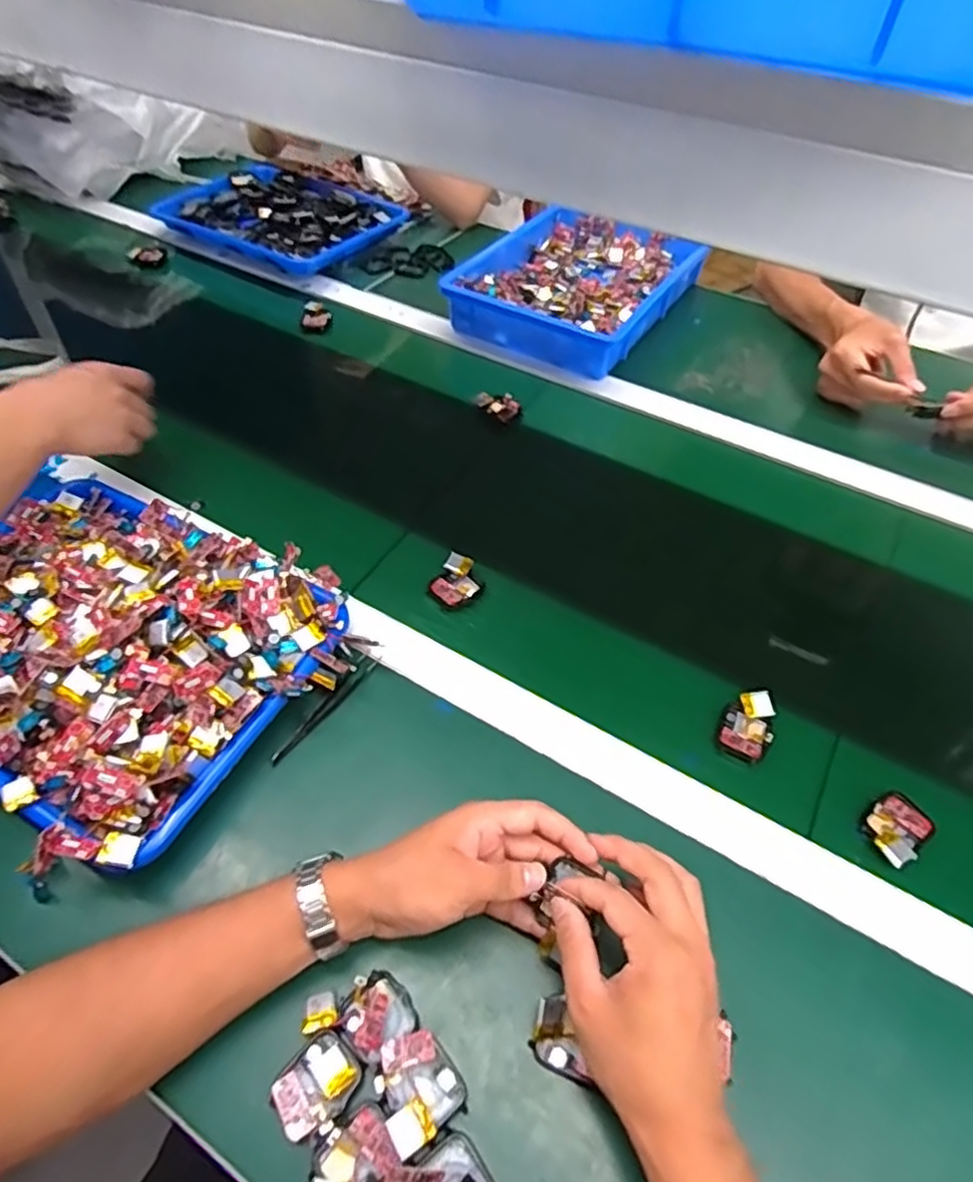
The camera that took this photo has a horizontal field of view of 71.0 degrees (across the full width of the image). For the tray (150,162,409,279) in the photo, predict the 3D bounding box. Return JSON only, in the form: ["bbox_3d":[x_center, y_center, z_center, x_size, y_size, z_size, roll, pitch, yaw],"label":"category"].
[{"bbox_3d":[-0.312,-0.572,1.049,0.331,0.044,0.231,27,55,19],"label":"tray"}]

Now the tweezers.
[{"bbox_3d":[-0.124,0.090,0.534,0.012,0.012,0.113,28,55,20],"label":"tweezers"}]

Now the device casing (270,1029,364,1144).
[{"bbox_3d":[-0.095,0.277,0.382,0.036,0.006,0.047,34,57,23],"label":"device casing"}]

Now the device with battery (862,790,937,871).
[{"bbox_3d":[0.290,0.167,0.480,0.057,0.011,0.036,-32,58,-25],"label":"device with battery"}]

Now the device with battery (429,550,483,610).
[{"bbox_3d":[-0.025,-0.008,0.615,0.042,0.012,0.051,21,53,15],"label":"device with battery"}]

